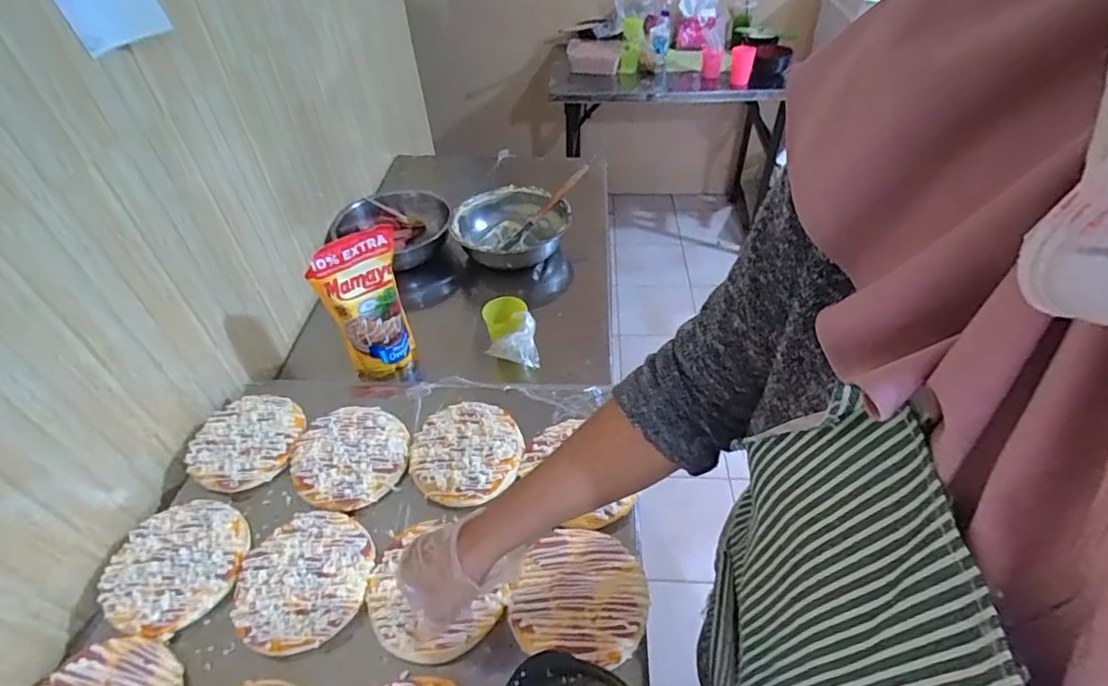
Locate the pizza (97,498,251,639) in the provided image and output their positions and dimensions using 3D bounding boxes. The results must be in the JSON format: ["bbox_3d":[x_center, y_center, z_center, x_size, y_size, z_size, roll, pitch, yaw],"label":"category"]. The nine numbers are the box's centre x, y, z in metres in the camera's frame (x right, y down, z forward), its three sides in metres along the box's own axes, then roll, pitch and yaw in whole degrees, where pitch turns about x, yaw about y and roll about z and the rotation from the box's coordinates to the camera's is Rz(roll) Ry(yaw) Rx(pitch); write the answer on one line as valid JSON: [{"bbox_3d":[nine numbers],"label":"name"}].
[{"bbox_3d":[-0.434,0.249,0.608,0.141,0.013,0.145,-3,43,3],"label":"pizza"}]

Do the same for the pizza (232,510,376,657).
[{"bbox_3d":[-0.281,0.266,0.599,0.142,0.030,0.148,-3,43,3],"label":"pizza"}]

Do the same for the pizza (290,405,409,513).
[{"bbox_3d":[-0.271,0.147,0.707,0.147,0.014,0.147,0,51,1],"label":"pizza"}]

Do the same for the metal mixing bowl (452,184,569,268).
[{"bbox_3d":[-0.089,-0.249,1.183,0.253,0.089,0.249,-3,43,3],"label":"metal mixing bowl"}]

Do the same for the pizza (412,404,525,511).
[{"bbox_3d":[-0.116,0.145,0.707,0.146,0.028,0.139,-3,43,3],"label":"pizza"}]

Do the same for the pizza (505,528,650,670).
[{"bbox_3d":[0.027,0.269,0.575,0.143,0.013,0.128,4,44,10],"label":"pizza"}]

